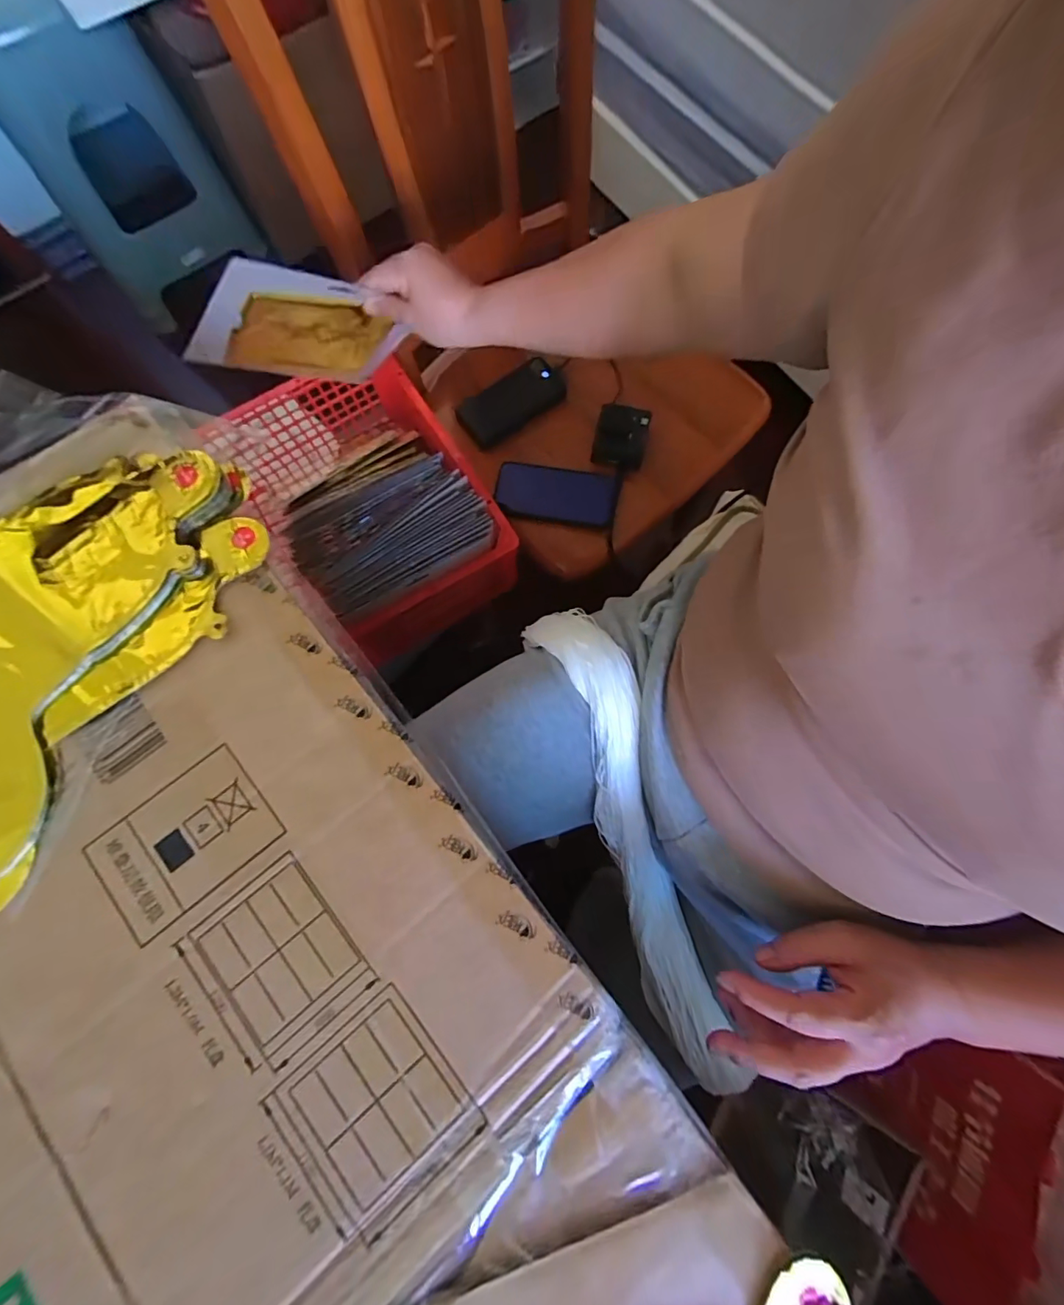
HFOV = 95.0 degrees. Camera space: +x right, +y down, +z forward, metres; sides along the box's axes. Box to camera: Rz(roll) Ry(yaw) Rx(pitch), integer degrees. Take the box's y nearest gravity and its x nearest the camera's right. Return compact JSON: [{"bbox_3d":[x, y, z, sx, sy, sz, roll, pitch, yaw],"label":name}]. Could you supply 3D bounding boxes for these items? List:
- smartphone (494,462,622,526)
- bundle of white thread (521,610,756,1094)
[{"bbox_3d":[0.035,-0.221,0.679,0.166,0.007,0.074,8,93,2],"label":"smartphone"},{"bbox_3d":[0.090,0.172,0.437,0.062,0.093,0.426,-17,95,-5],"label":"bundle of white thread"}]

